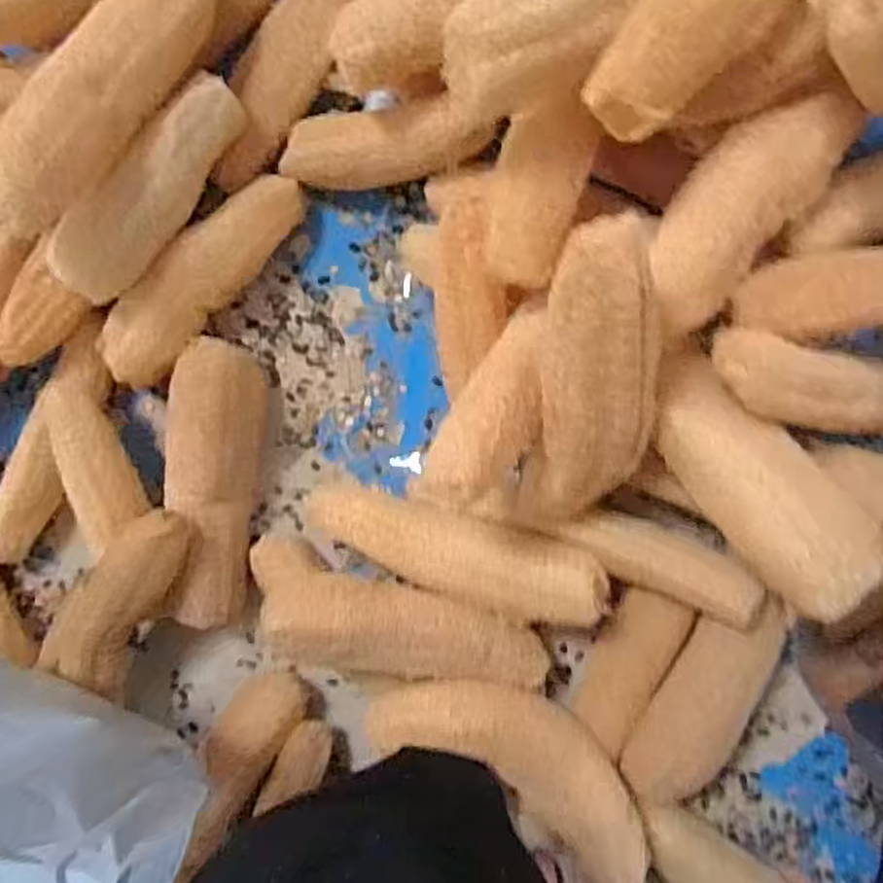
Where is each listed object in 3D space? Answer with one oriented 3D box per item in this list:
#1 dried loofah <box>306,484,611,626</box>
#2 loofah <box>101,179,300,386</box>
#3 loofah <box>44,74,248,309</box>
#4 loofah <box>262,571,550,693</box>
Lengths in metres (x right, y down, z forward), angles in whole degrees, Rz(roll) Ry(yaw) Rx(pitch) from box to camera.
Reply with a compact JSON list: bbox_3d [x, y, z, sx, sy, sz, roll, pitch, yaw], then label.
[{"bbox_3d":[0.003,0.095,0.628,0.273,0.060,0.072,15,96,6],"label":"dried loofah"},{"bbox_3d":[-0.219,-0.144,0.677,0.237,0.051,0.071,-42,88,8],"label":"loofah"},{"bbox_3d":[-0.244,-0.213,0.632,0.064,0.079,0.214,35,98,4],"label":"loofah"},{"bbox_3d":[-0.026,0.163,0.626,0.239,0.050,0.075,15,95,-13],"label":"loofah"}]

